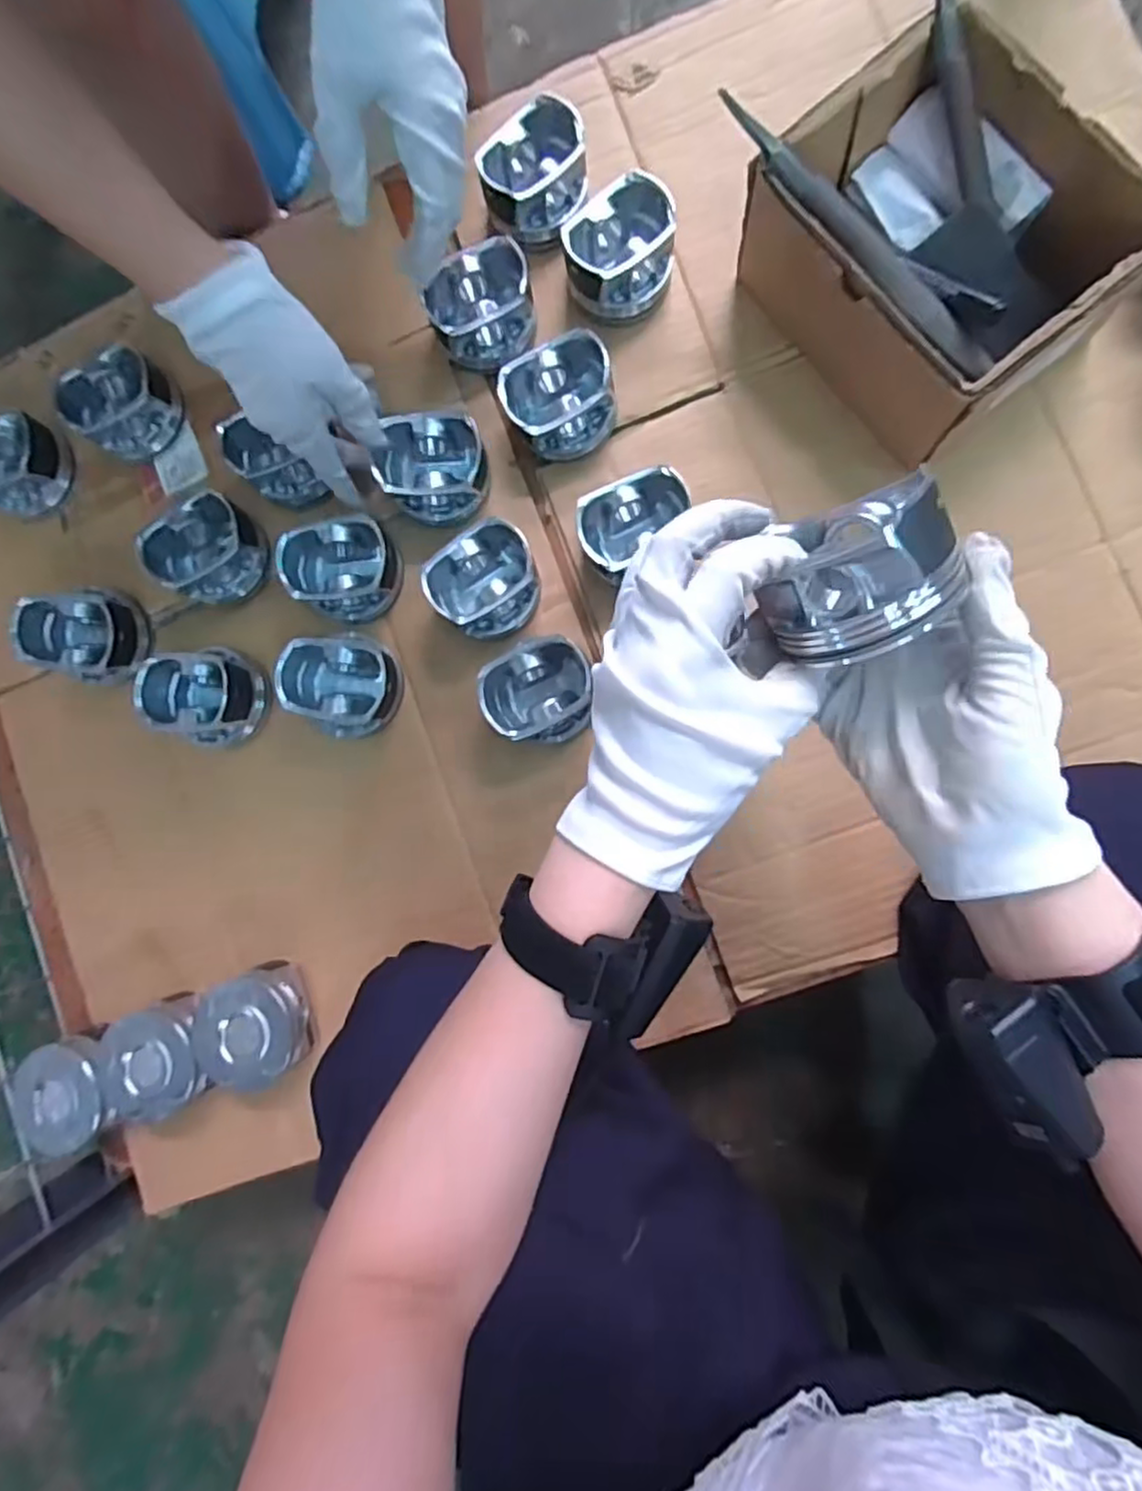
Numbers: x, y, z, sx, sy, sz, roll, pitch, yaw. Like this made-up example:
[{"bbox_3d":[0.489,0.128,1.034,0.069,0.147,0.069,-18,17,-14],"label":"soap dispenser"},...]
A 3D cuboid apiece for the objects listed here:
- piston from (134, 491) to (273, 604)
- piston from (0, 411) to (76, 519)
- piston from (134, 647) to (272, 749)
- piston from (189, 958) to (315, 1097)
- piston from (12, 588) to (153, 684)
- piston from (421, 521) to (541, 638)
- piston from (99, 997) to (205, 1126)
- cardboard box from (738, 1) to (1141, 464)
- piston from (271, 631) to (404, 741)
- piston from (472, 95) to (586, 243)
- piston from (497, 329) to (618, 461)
[{"bbox_3d":[-0.268,-0.145,0.511,0.060,0.058,0.074,31,92,8],"label":"piston"},{"bbox_3d":[-0.445,-0.226,0.543,0.074,0.050,0.074,0,87,8],"label":"piston"},{"bbox_3d":[-0.274,-0.037,0.509,0.077,0.050,0.071,7,88,8],"label":"piston"},{"bbox_3d":[-0.227,0.202,0.490,0.072,0.052,0.074,0,87,8],"label":"piston"},{"bbox_3d":[-0.371,-0.085,0.523,0.072,0.053,0.066,0,87,8],"label":"piston"},{"bbox_3d":[-0.058,-0.115,0.482,0.078,0.049,0.065,-40,83,4],"label":"piston"},{"bbox_3d":[-0.296,0.226,0.499,0.072,0.051,0.073,-9,86,7],"label":"piston"},{"bbox_3d":[0.226,-0.309,0.429,0.147,0.096,0.194,-37,83,5],"label":"cardboard box"},{"bbox_3d":[-0.161,-0.044,0.488,0.074,0.051,0.071,0,87,8],"label":"piston"},{"bbox_3d":[-0.027,-0.411,0.492,0.076,0.048,0.073,0,87,8],"label":"piston"},{"bbox_3d":[-0.007,-0.245,0.482,0.076,0.050,0.066,-33,84,5],"label":"piston"}]

